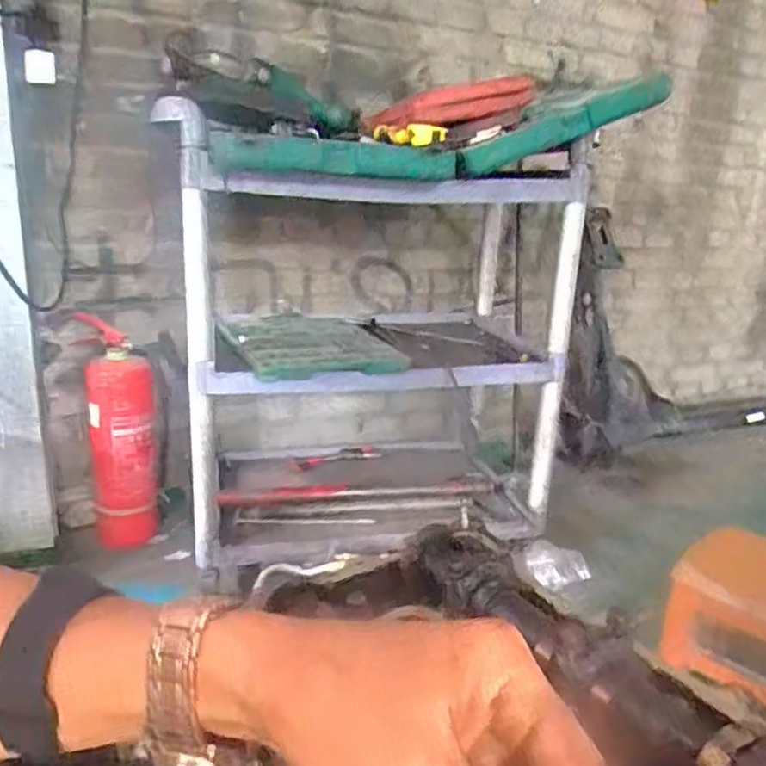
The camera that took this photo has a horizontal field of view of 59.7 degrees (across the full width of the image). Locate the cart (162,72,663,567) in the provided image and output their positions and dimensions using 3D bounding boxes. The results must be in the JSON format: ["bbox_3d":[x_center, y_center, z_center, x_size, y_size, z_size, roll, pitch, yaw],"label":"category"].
[{"bbox_3d":[-0.013,-0.141,1.417,0.799,0.799,0.600,-2,17,-16],"label":"cart"}]

